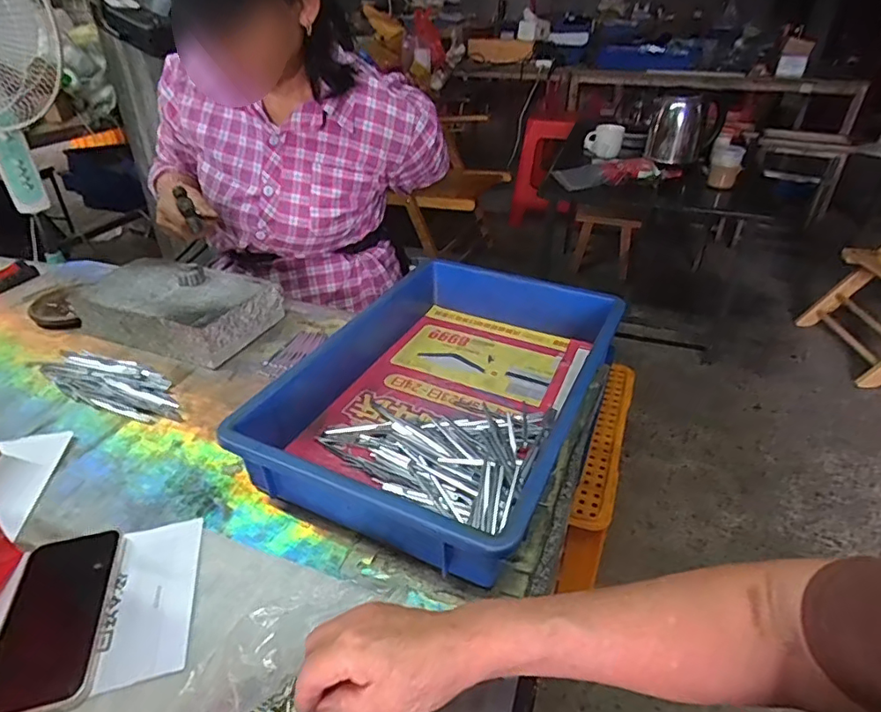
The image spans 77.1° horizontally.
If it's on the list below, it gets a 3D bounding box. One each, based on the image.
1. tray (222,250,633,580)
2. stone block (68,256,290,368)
[{"bbox_3d":[0.011,0.029,0.627,0.292,0.077,0.421,16,38,20],"label":"tray"},{"bbox_3d":[-0.371,-0.075,0.788,0.239,0.058,0.155,12,37,15],"label":"stone block"}]

